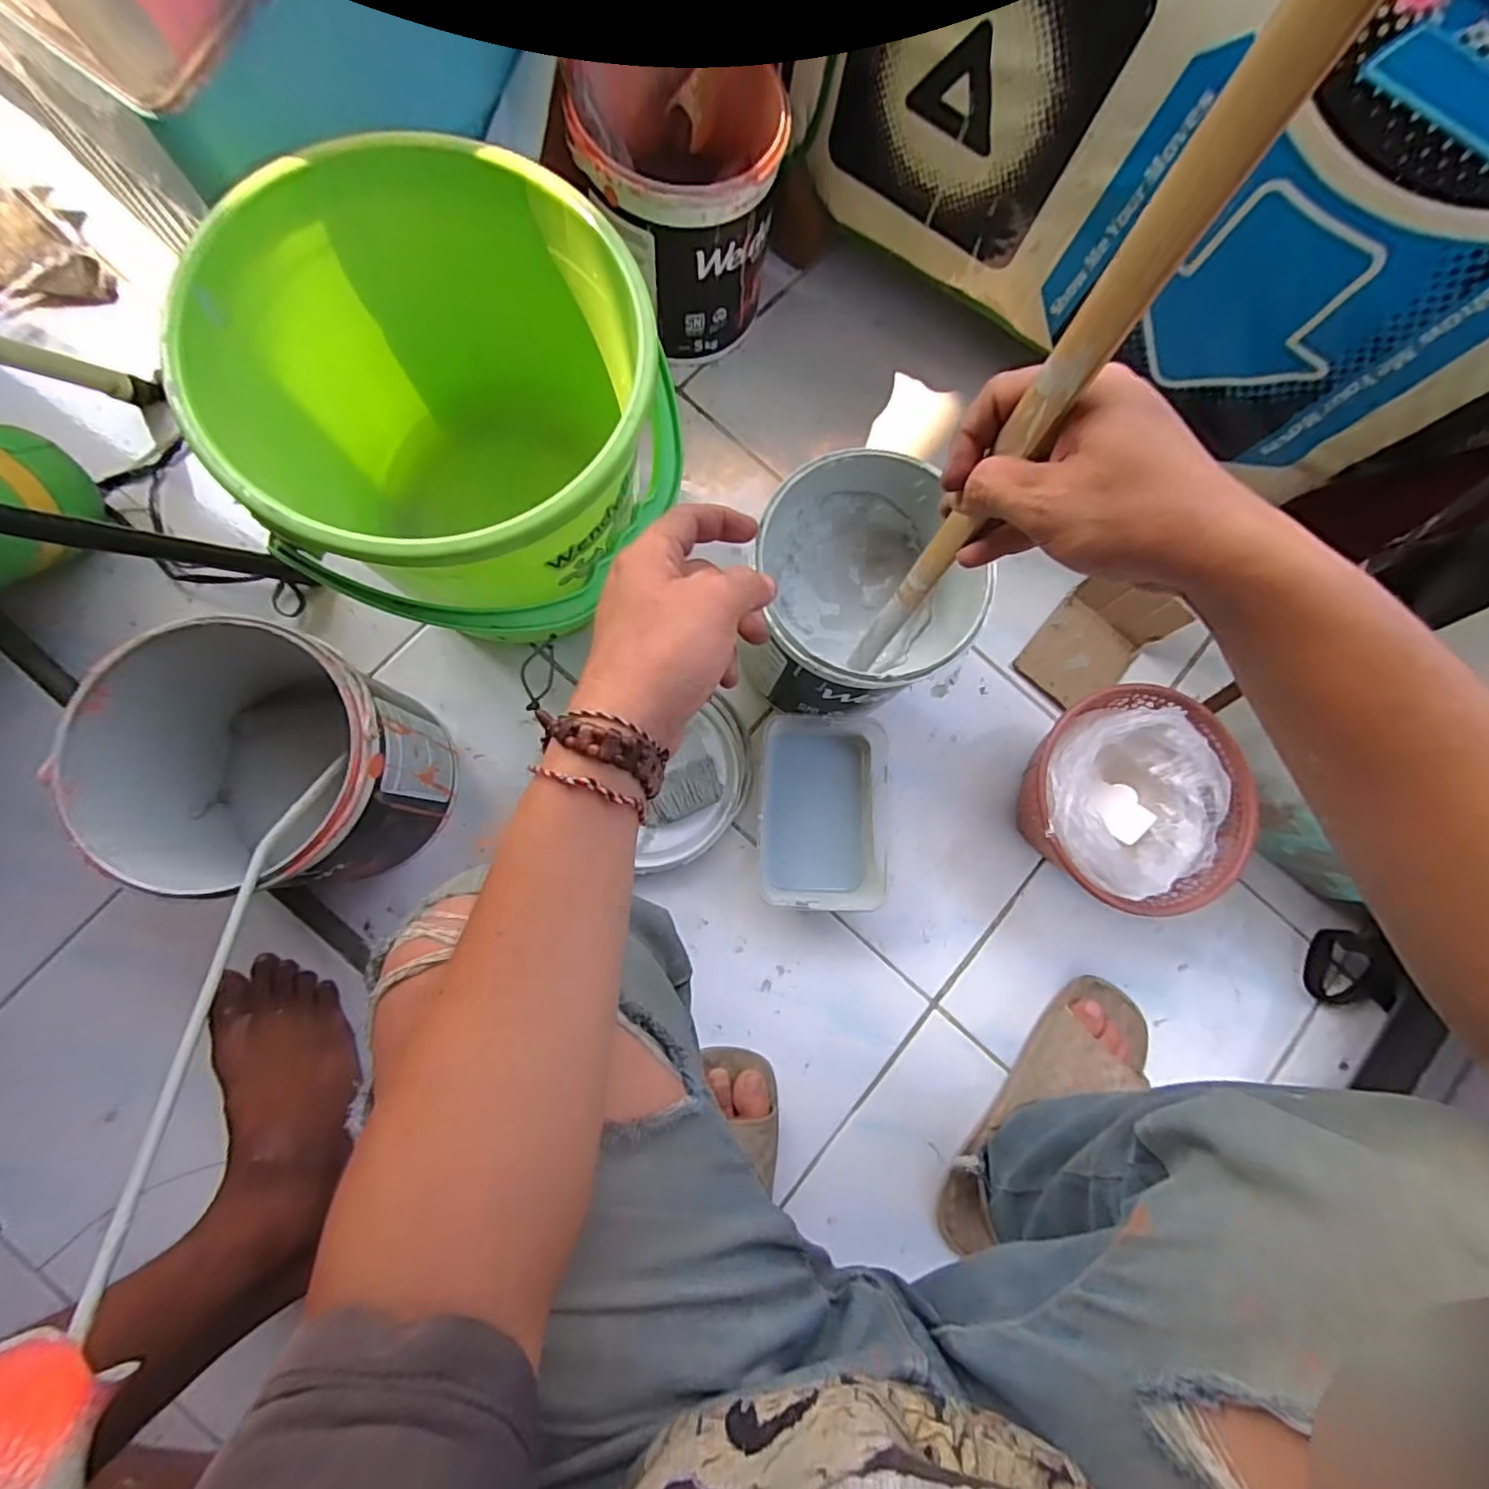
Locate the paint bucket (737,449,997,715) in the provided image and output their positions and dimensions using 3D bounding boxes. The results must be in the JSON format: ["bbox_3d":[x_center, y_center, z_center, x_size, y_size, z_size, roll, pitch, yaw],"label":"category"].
[{"bbox_3d":[0.086,-0.121,0.527,0.173,0.148,0.173,1,83,-5],"label":"paint bucket"}]

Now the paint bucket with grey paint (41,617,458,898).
[{"bbox_3d":[-0.341,0.014,0.482,0.177,0.186,0.167,7,82,-4],"label":"paint bucket with grey paint"}]

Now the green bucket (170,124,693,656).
[{"bbox_3d":[-0.204,-0.232,0.459,0.268,0.195,0.261,1,83,-5],"label":"green bucket"}]

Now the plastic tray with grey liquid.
[{"bbox_3d":[0.074,0.060,0.575,0.113,0.052,0.170,2,83,-4],"label":"plastic tray with grey liquid"}]

